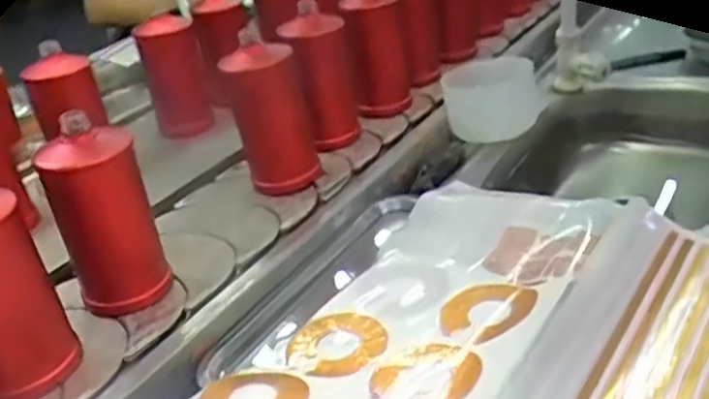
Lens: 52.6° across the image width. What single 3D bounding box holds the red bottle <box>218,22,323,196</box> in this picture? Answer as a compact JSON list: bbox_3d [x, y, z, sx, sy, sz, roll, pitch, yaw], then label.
[{"bbox_3d":[-0.100,-0.102,0.875,0.096,0.179,0.074,-8,27,-2],"label":"red bottle"}]

